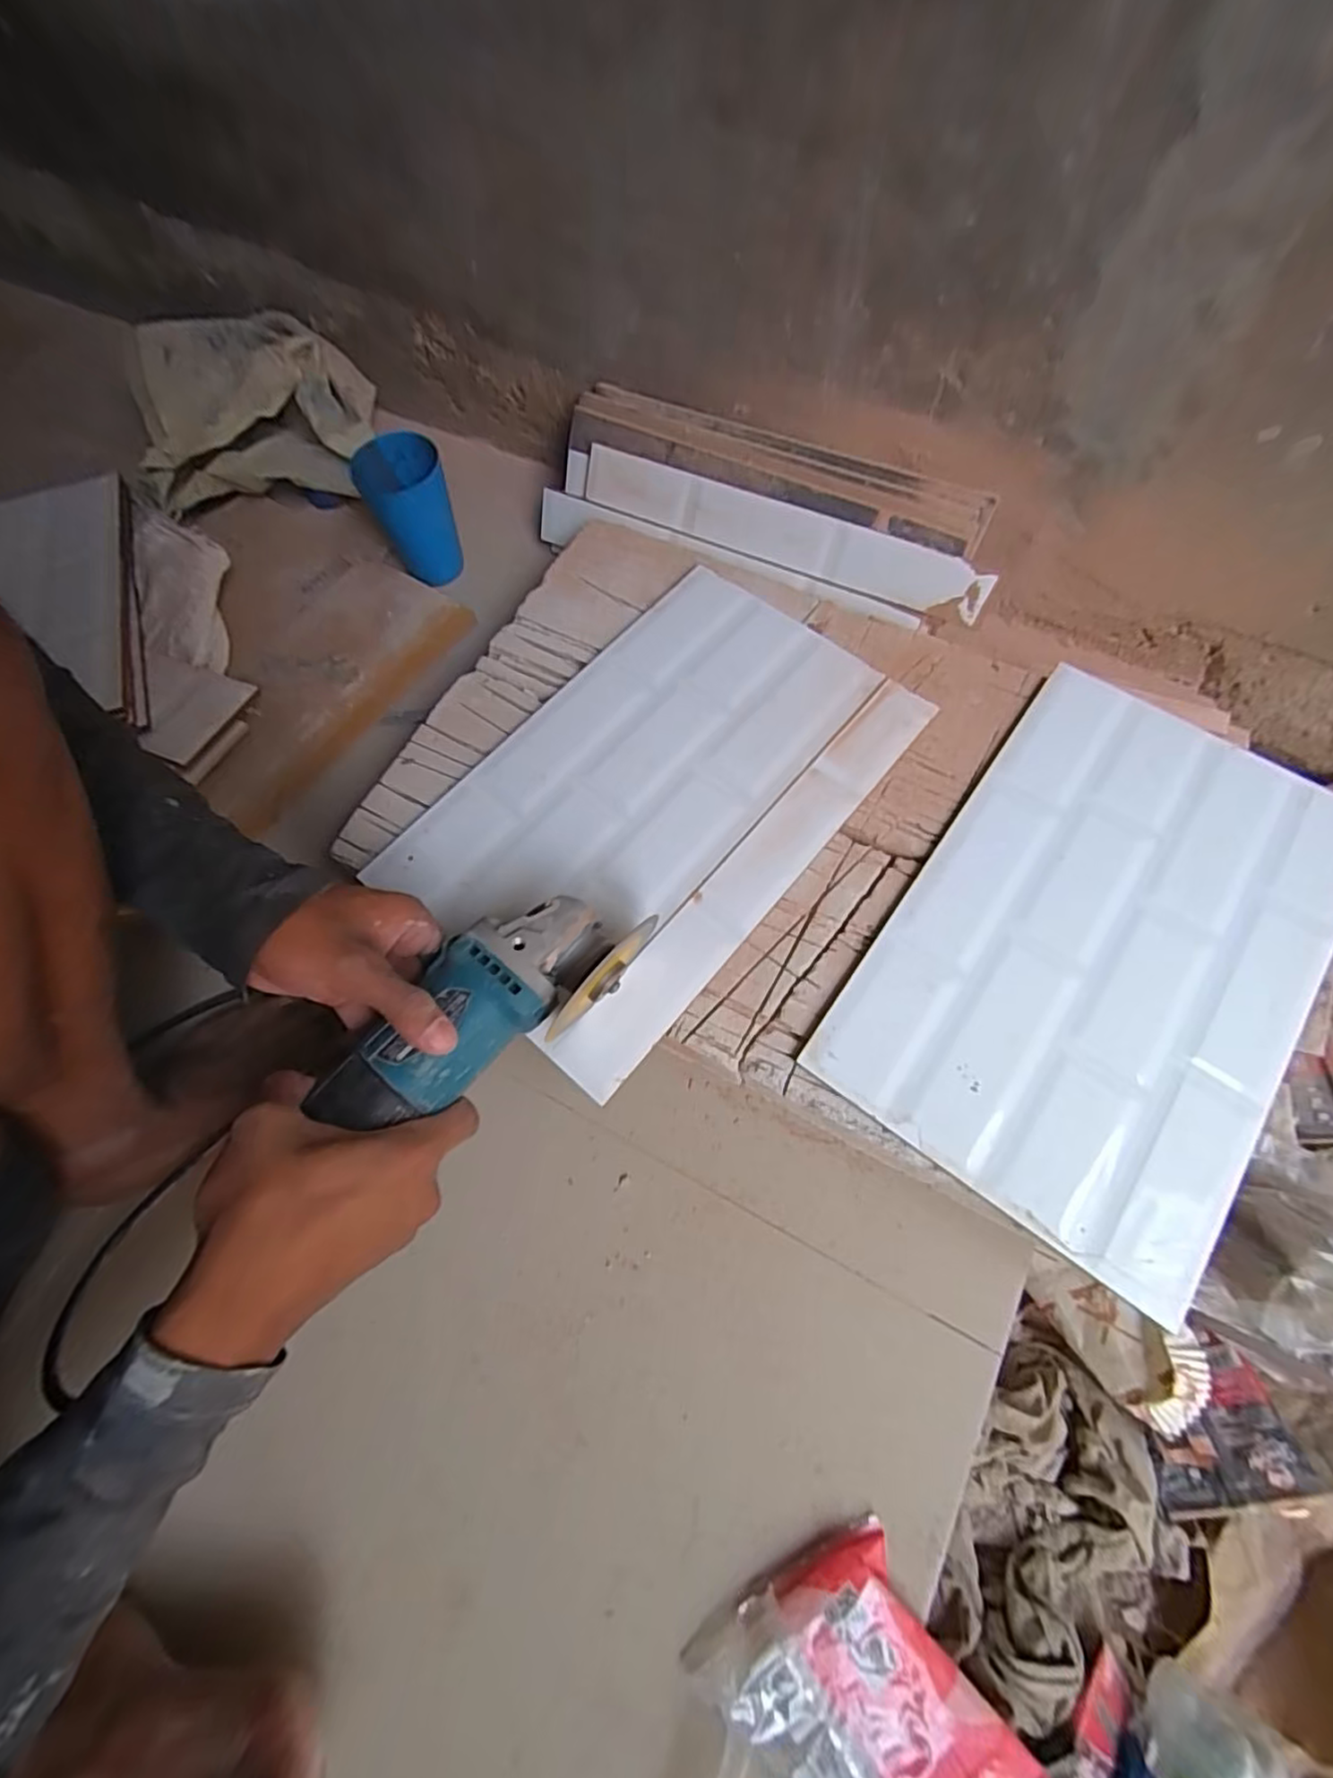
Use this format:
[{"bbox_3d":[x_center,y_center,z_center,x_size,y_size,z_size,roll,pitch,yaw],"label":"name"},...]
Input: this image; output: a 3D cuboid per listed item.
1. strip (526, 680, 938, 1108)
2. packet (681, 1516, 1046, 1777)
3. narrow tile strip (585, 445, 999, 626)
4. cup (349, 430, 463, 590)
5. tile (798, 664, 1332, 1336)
[{"bbox_3d":[0.064,-0.013,0.481,0.053,0.006,0.386,40,76,11],"label":"strip"},{"bbox_3d":[0.074,0.498,0.360,0.221,0.026,0.157,-34,71,-11],"label":"packet"},{"bbox_3d":[0.100,-0.326,0.605,0.384,0.051,0.013,23,36,10],"label":"narrow tile strip"},{"bbox_3d":[-0.248,-0.366,0.651,0.080,0.109,0.077,-22,69,-7],"label":"cup"},{"bbox_3d":[0.300,0.037,0.453,0.246,0.007,0.384,33,75,14],"label":"tile"}]

